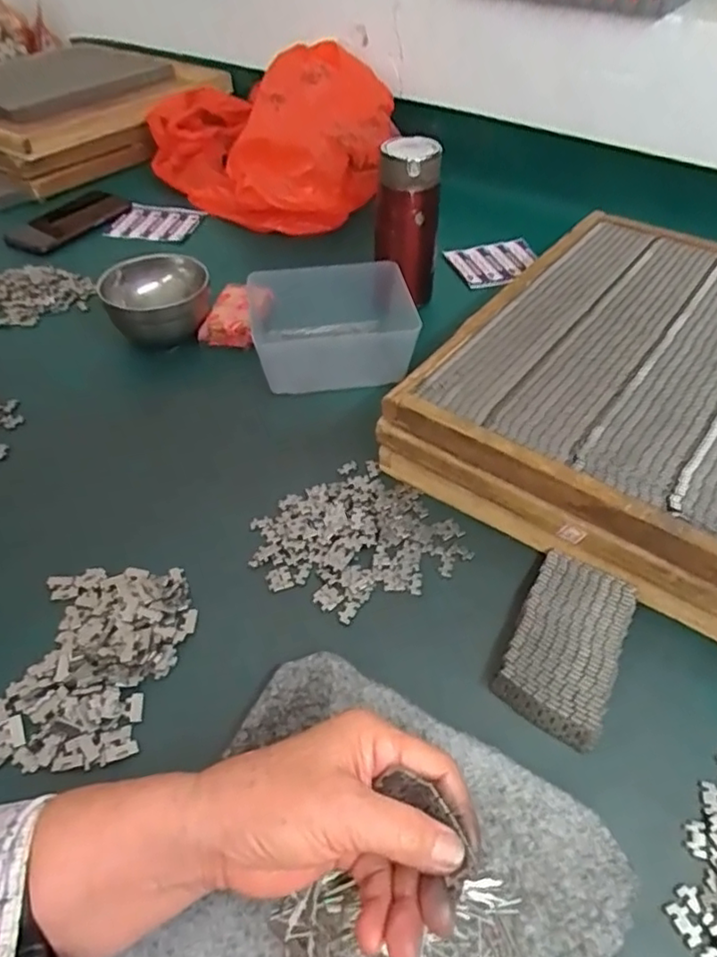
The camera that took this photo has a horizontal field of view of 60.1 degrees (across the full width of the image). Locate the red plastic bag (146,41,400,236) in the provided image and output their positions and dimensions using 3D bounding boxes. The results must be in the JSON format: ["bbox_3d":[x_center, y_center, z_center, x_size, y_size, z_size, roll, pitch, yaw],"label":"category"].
[{"bbox_3d":[-0.131,-0.498,0.882,0.256,0.165,0.403,-31,54,-27],"label":"red plastic bag"}]

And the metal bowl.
[{"bbox_3d":[-0.210,-0.183,0.652,0.106,0.056,0.110,-20,49,-19],"label":"metal bowl"}]

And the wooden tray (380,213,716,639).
[{"bbox_3d":[0.291,-0.061,0.511,0.384,0.080,0.390,29,53,25],"label":"wooden tray"}]

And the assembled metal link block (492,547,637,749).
[{"bbox_3d":[0.136,0.104,0.400,0.062,0.016,0.120,22,50,20],"label":"assembled metal link block"}]

